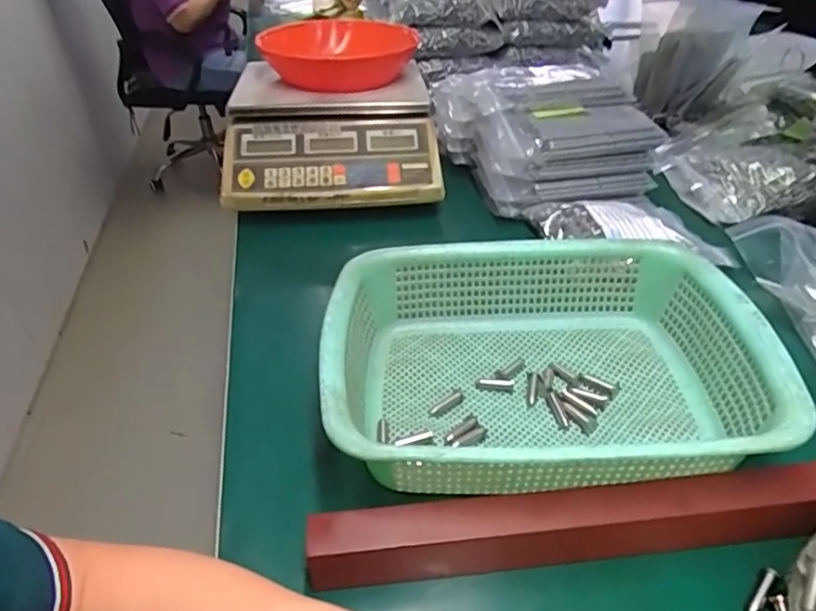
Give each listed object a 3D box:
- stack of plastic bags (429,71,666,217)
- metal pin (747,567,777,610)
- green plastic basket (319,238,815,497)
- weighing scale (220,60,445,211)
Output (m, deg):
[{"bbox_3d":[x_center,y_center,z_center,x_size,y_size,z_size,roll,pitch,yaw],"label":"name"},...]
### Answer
[{"bbox_3d":[0.162,-0.224,0.732,0.204,0.110,0.223,-12,39,-11],"label":"stack of plastic bags"},{"bbox_3d":[0.201,0.161,0.328,0.031,0.004,0.006,-32,45,-33],"label":"metal pin"},{"bbox_3d":[0.093,0.044,0.425,0.290,0.081,0.215,-3,36,2],"label":"green plastic basket"},{"bbox_3d":[-0.093,-0.219,0.748,0.246,0.124,0.241,-4,38,-2],"label":"weighing scale"}]

